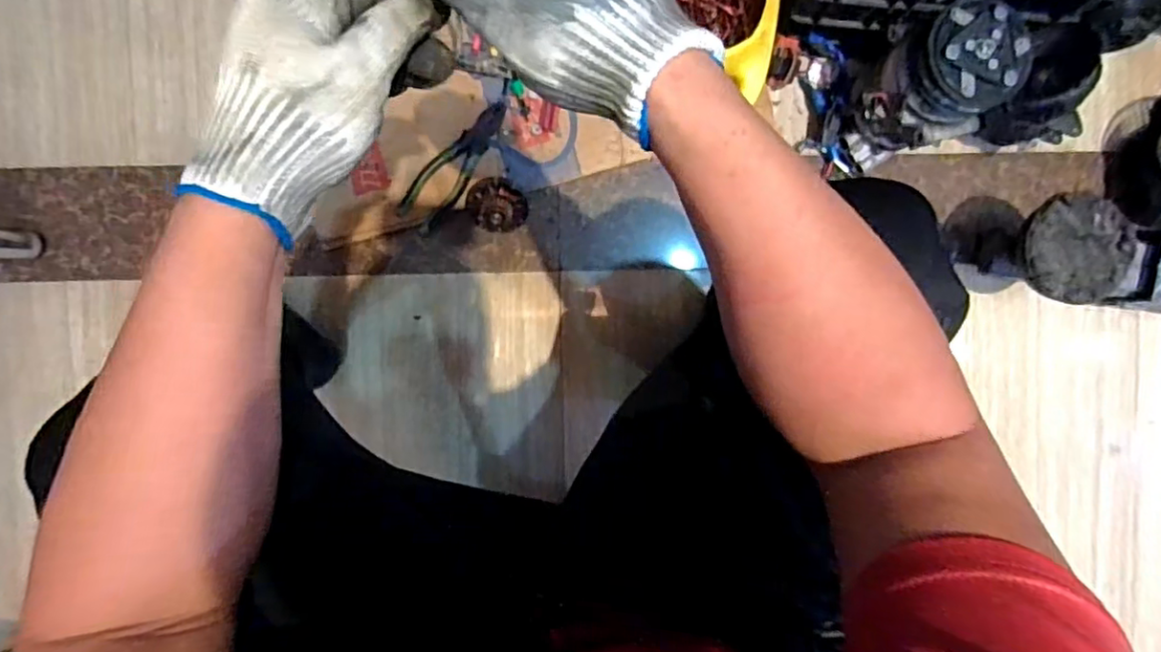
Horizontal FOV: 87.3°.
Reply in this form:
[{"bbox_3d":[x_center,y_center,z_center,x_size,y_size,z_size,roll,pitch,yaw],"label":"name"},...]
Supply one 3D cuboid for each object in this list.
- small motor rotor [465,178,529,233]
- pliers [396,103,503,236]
[{"bbox_3d":[-0.106,-0.154,0.778,0.068,0.057,0.068,0,91,0],"label":"small motor rotor"},{"bbox_3d":[-0.159,-0.207,0.789,0.052,0.016,0.190,41,91,-1],"label":"pliers"}]

